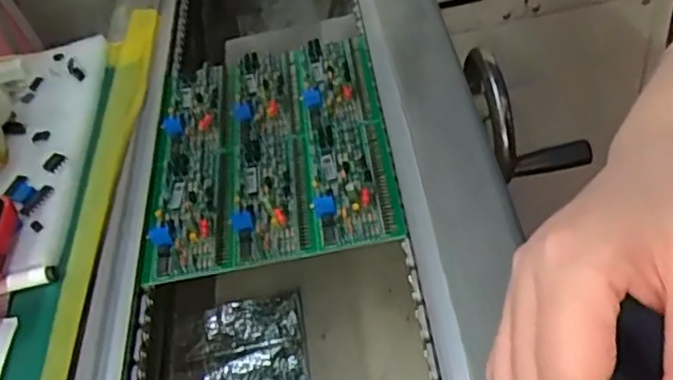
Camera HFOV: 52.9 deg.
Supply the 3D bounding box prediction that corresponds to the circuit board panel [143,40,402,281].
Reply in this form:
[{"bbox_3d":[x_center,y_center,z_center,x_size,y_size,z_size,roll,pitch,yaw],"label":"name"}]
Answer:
[{"bbox_3d":[-0.037,-0.026,0.369,0.123,0.016,0.158,-10,43,2],"label":"circuit board panel"}]

